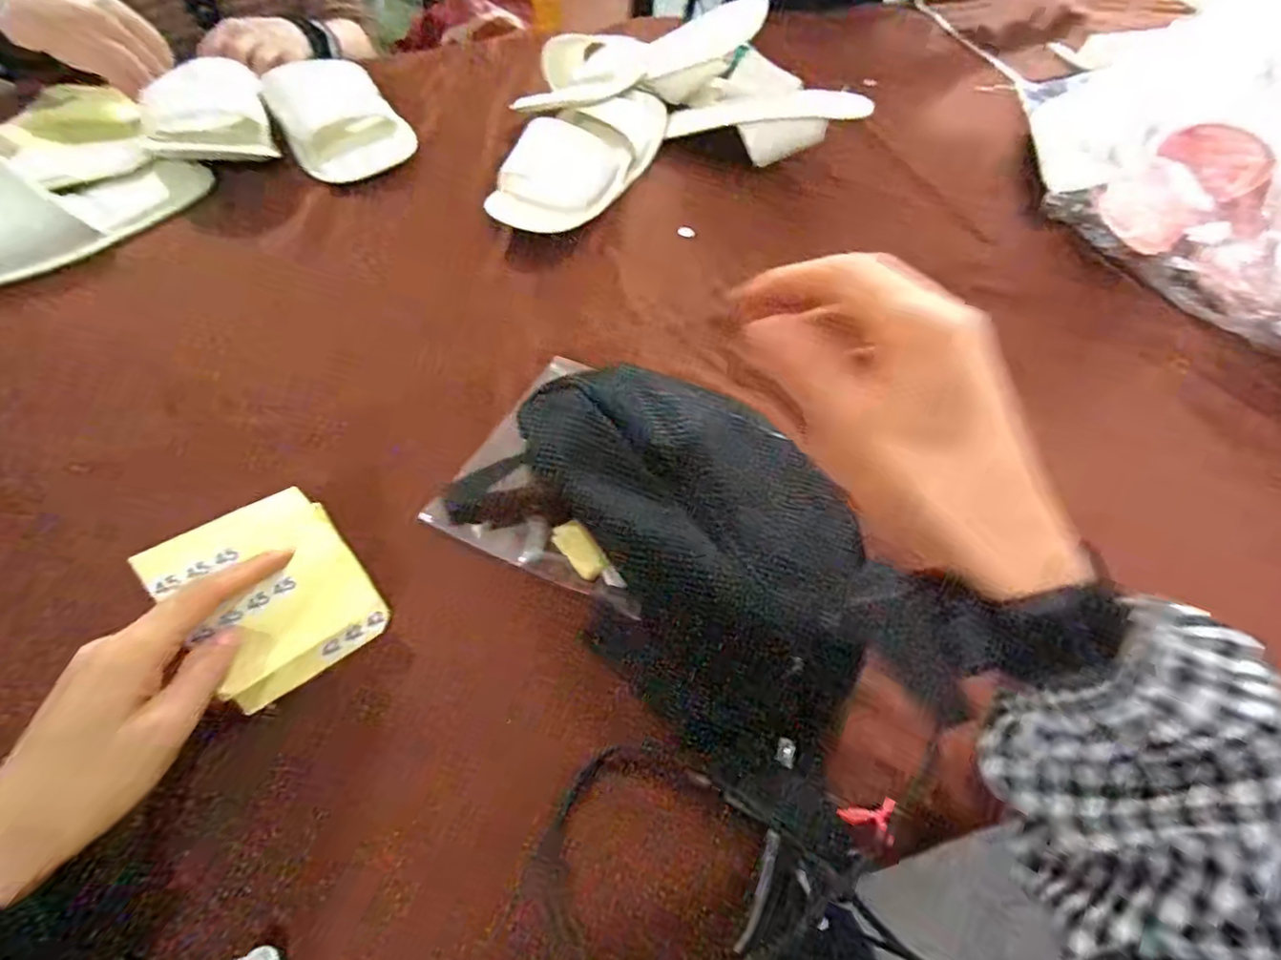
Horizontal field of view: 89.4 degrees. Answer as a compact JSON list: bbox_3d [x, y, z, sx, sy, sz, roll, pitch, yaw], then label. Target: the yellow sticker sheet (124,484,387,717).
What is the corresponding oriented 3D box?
[{"bbox_3d":[-0.194,0.062,0.346,0.087,0.014,0.096,-35,101,-39],"label":"yellow sticker sheet"}]

